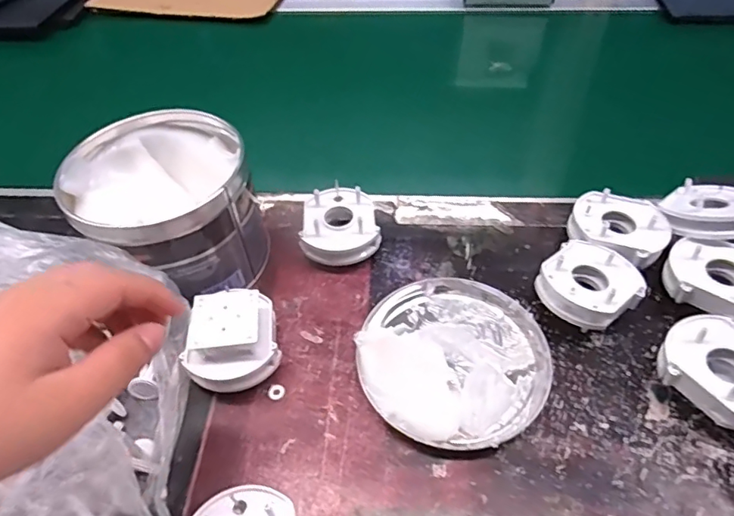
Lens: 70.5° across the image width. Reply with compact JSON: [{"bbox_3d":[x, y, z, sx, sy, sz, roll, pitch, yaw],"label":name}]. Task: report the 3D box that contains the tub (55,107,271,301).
[{"bbox_3d":[-0.148,-0.034,0.402,0.131,0.098,0.123,-1,50,1],"label":"tub"}]

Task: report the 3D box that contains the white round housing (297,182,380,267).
[{"bbox_3d":[-0.020,-0.027,0.432,0.063,0.035,0.063,-1,50,1],"label":"white round housing"}]

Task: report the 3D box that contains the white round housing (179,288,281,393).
[{"bbox_3d":[-0.092,0.059,0.356,0.060,0.043,0.057,-1,50,1],"label":"white round housing"}]

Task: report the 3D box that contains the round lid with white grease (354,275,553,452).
[{"bbox_3d":[0.059,0.064,0.359,0.125,0.021,0.129,-1,50,1],"label":"round lid with white grease"}]

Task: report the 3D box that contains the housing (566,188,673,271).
[{"bbox_3d":[0.199,-0.019,0.416,0.073,0.037,0.062,21,54,18],"label":"housing"}]

